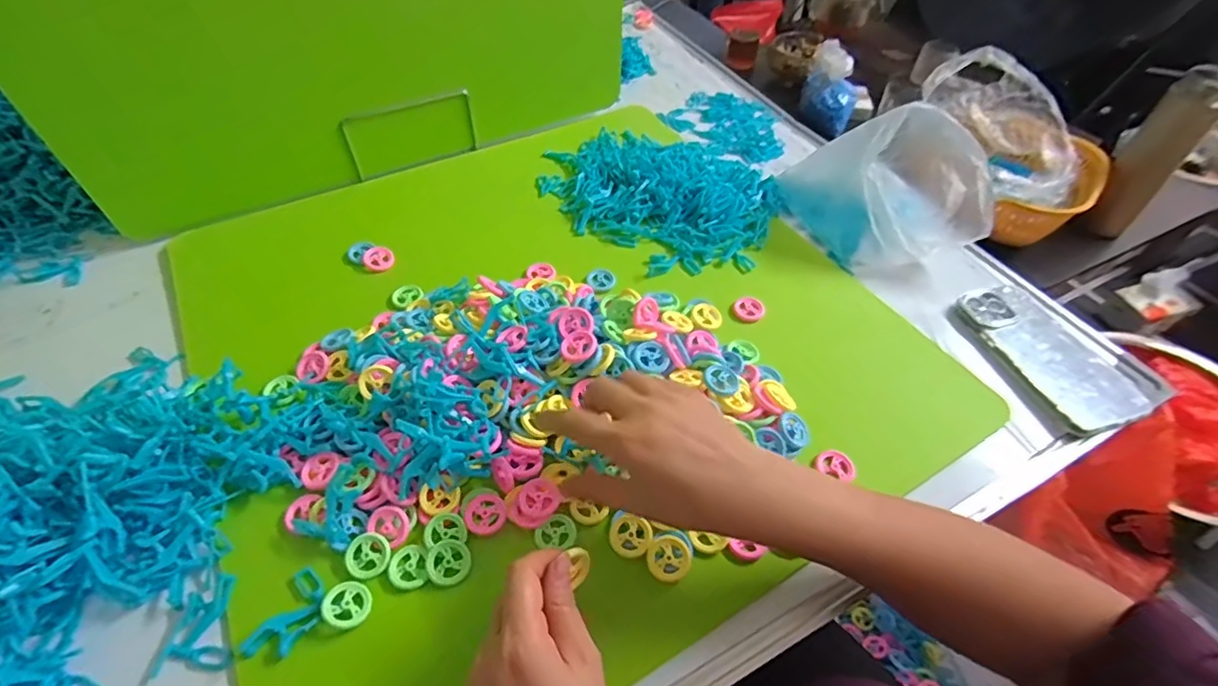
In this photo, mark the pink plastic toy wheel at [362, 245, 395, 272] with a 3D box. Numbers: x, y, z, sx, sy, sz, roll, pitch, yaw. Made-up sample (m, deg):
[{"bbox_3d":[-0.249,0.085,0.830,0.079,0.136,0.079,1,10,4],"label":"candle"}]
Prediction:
[{"bbox_3d":[-0.237,-0.087,0.583,0.030,0.007,0.029,-17,56,-16],"label":"pink plastic toy wheel"}]

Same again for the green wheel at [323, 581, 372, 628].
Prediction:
[{"bbox_3d":[-0.173,0.172,0.373,0.029,0.004,0.030,16,42,-15],"label":"green wheel"}]

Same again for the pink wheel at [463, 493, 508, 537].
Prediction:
[{"bbox_3d":[-0.090,0.125,0.415,0.030,0.004,0.031,1,48,-1],"label":"pink wheel"}]

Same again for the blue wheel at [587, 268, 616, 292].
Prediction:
[{"bbox_3d":[-0.008,-0.067,0.580,0.029,0.007,0.031,1,48,-1],"label":"blue wheel"}]

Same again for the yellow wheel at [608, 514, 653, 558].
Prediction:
[{"bbox_3d":[0.015,0.139,0.407,0.030,0.008,0.027,15,50,11],"label":"yellow wheel"}]

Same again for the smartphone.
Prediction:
[{"bbox_3d":[0.416,0.006,0.533,0.089,0.012,0.166,-19,55,-7],"label":"smartphone"}]

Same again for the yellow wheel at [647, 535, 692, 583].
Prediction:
[{"bbox_3d":[0.042,0.152,0.399,0.030,0.010,0.030,2,53,-2],"label":"yellow wheel"}]

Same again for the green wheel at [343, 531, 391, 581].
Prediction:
[{"bbox_3d":[-0.167,0.147,0.392,0.029,0.004,0.030,1,48,-1],"label":"green wheel"}]

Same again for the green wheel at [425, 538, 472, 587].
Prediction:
[{"bbox_3d":[-0.111,0.152,0.393,0.030,0.004,0.030,1,48,-1],"label":"green wheel"}]

